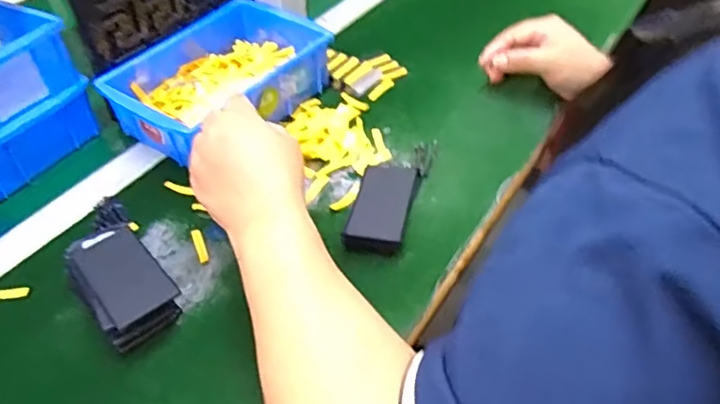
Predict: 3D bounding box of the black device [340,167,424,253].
[{"bbox_3d":[0.020,0.004,0.469,0.045,0.025,0.096,9,46,11],"label":"black device"}]

